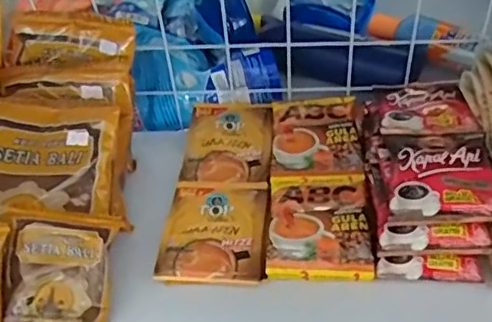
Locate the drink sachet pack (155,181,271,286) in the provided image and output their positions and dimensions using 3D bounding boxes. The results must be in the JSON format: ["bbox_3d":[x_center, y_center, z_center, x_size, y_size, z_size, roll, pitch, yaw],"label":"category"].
[{"bbox_3d":[-0.026,0.057,0.520,0.094,0.014,0.112,-1,45,5],"label":"drink sachet pack"}]

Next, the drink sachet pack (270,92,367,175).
[{"bbox_3d":[0.071,-0.028,0.579,0.087,0.016,0.100,-1,45,5],"label":"drink sachet pack"}]

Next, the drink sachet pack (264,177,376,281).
[{"bbox_3d":[0.063,0.053,0.508,0.089,0.019,0.110,-1,45,5],"label":"drink sachet pack"}]

